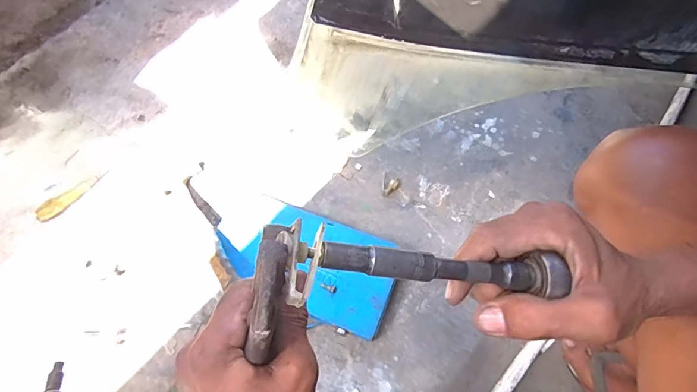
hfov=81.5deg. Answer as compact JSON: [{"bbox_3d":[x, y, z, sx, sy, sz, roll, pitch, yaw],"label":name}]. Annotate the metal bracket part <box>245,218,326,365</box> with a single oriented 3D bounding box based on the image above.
[{"bbox_3d":[-0.034,0.046,0.199,0.029,0.018,0.069,18,86,10],"label":"metal bracket part"}]

